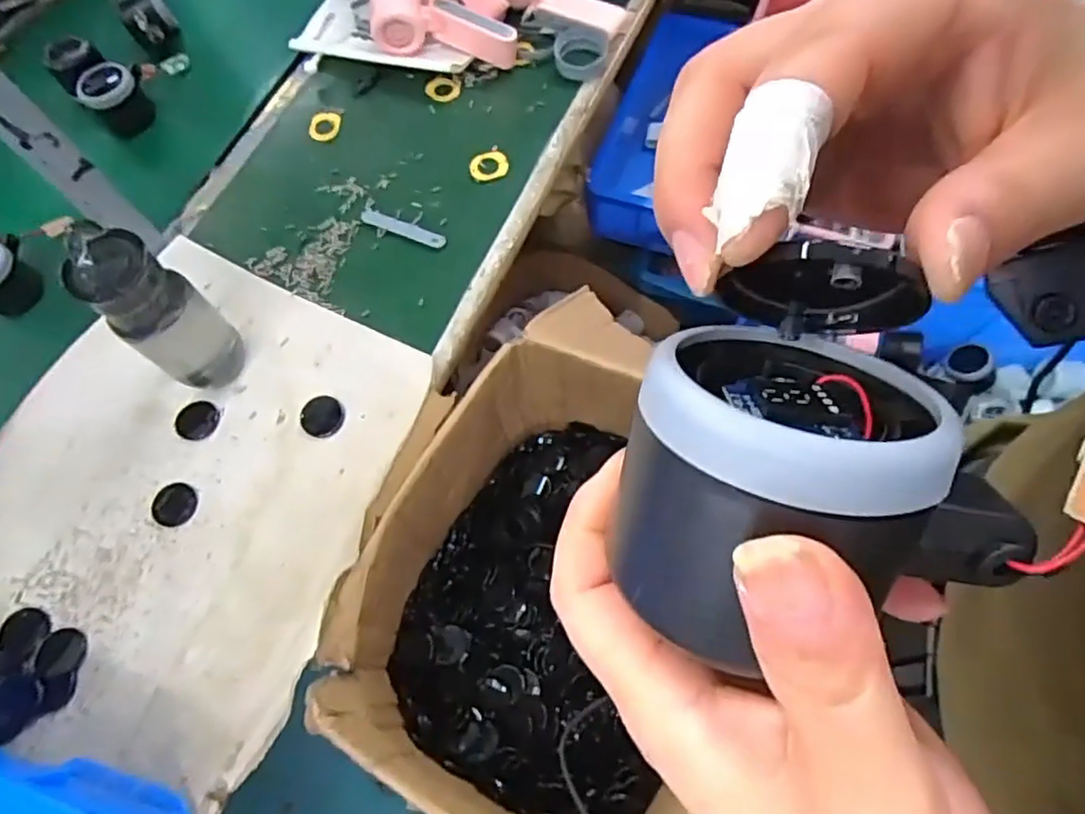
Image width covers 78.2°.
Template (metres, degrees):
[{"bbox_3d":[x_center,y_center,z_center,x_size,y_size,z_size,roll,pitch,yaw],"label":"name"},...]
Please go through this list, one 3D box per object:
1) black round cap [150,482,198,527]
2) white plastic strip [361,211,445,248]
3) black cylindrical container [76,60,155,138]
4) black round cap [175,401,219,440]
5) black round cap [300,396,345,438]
[{"bbox_3d":[-0.317,0.083,0.572,0.038,0.004,0.036,-1,68,2],"label":"black round cap"},{"bbox_3d":[-0.142,-0.181,0.677,0.096,0.004,0.016,22,75,15],"label":"white plastic strip"},{"bbox_3d":[-0.483,-0.349,0.758,0.058,0.067,0.056,-1,68,2],"label":"black cylindrical container"},{"bbox_3d":[-0.310,0.012,0.600,0.033,0.006,0.036,-1,68,2],"label":"black round cap"},{"bbox_3d":[-0.196,0.008,0.592,0.040,0.007,0.037,-1,68,2],"label":"black round cap"}]

